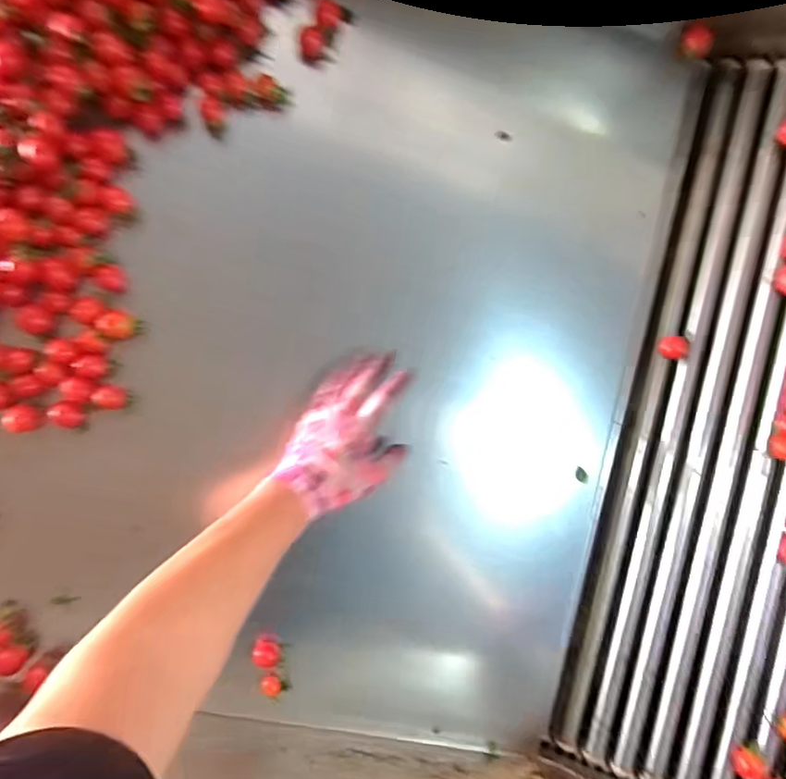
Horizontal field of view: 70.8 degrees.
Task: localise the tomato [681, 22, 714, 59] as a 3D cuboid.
[{"bbox_3d":[0.352,-0.402,0.641,0.036,0.028,0.026,36,90,5],"label":"tomato"}]

